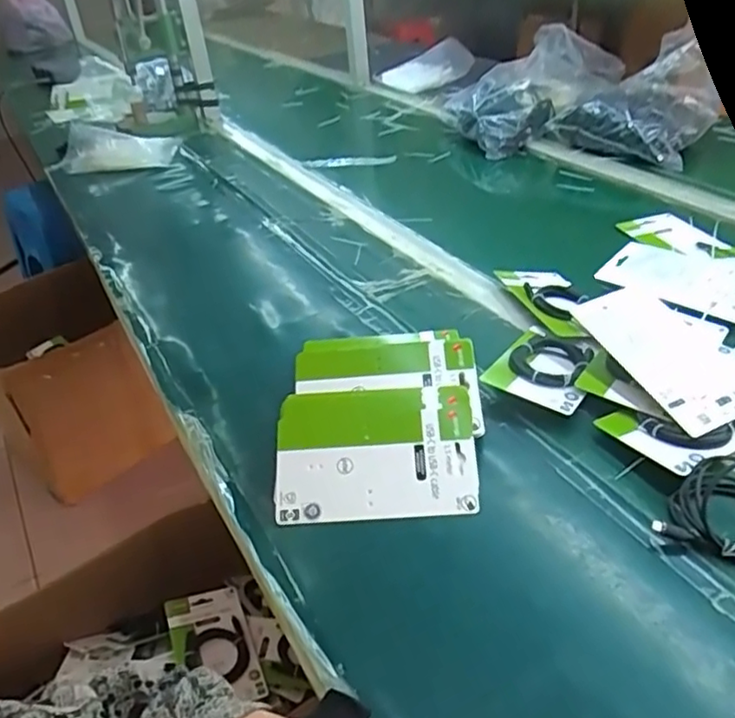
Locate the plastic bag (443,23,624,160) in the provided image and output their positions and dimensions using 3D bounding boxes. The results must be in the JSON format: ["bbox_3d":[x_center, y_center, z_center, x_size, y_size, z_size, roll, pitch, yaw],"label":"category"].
[{"bbox_3d":[0.344,-0.601,1.430,0.353,0.188,0.252,-27,41,-26],"label":"plastic bag"}]

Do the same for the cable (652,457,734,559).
[{"bbox_3d":[0.315,0.121,0.508,0.132,0.058,0.115,25,45,35],"label":"cable"}]

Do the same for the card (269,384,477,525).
[{"bbox_3d":[0.008,0.088,0.604,0.182,0.012,0.133,-4,62,1],"label":"card"}]

